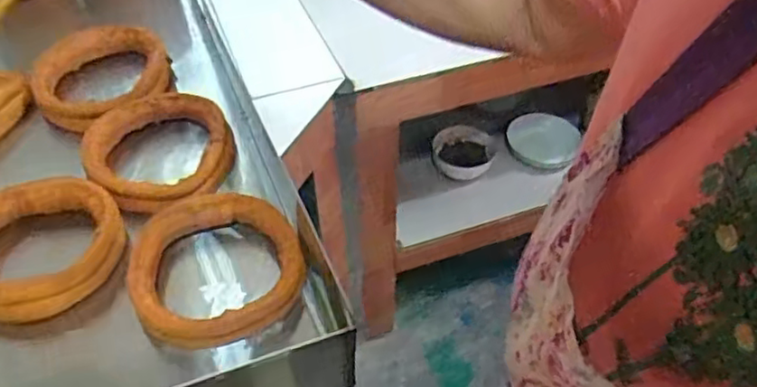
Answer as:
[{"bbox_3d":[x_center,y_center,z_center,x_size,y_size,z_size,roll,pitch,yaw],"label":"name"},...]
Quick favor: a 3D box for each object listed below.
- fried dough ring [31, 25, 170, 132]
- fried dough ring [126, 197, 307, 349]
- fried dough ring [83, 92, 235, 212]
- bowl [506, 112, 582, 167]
[{"bbox_3d":[-0.360,-0.152,0.850,0.166,0.046,0.175,0,45,0],"label":"fried dough ring"},{"bbox_3d":[-0.157,0.068,0.631,0.158,0.033,0.157,0,45,0],"label":"fried dough ring"},{"bbox_3d":[-0.252,-0.056,0.730,0.166,0.026,0.153,0,45,0],"label":"fried dough ring"},{"bbox_3d":[0.386,-0.125,1.520,0.151,0.062,0.139,0,45,0],"label":"bowl"}]

